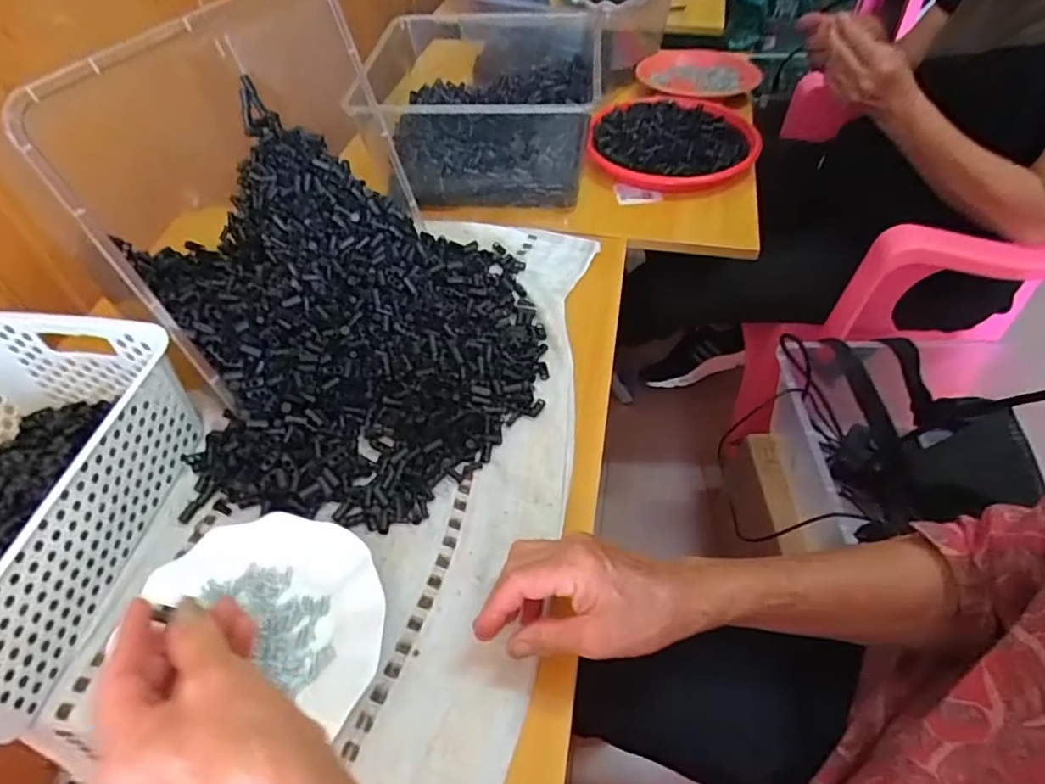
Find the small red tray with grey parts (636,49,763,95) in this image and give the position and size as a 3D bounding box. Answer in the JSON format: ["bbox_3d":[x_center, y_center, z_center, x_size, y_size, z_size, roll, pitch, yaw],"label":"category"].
[{"bbox_3d":[0.297,-0.547,1.029,0.197,0.031,0.187,5,50,6],"label":"small red tray with grey parts"}]

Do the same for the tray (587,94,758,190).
[{"bbox_3d":[0.215,-0.370,0.873,0.239,0.027,0.254,8,50,8],"label":"tray"}]

